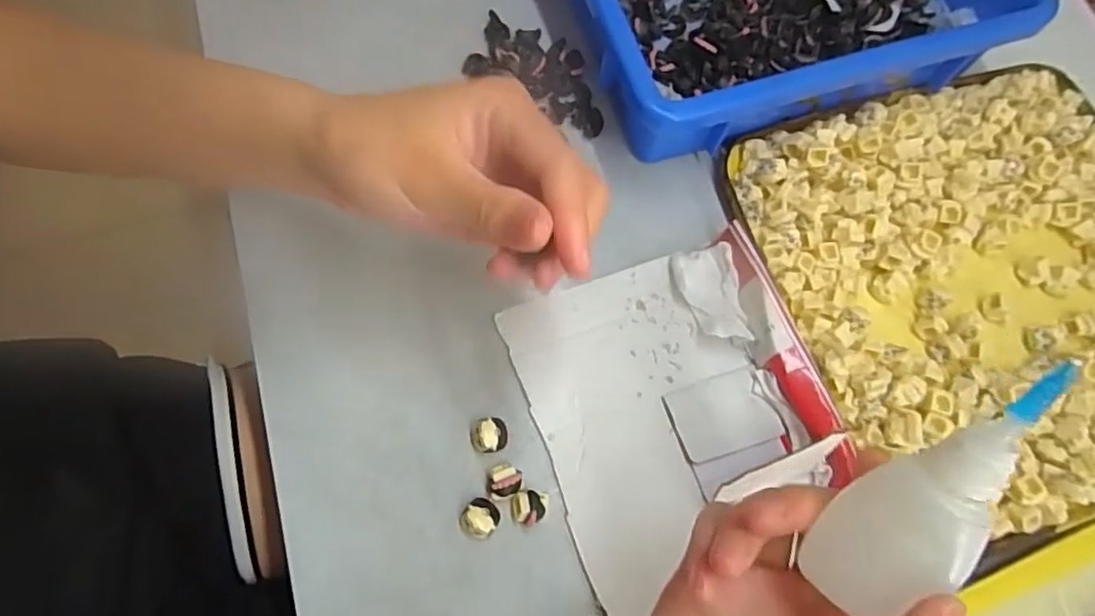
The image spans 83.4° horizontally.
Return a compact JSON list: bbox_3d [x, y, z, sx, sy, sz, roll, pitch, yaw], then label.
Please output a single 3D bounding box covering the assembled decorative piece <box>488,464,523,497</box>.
[{"bbox_3d":[-0.019,0.081,0.287,0.014,0.016,0.014,1,72,-2],"label":"assembled decorative piece"}]

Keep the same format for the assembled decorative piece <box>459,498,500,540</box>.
[{"bbox_3d":[-0.031,0.097,0.281,0.016,0.014,0.018,37,75,9],"label":"assembled decorative piece"}]

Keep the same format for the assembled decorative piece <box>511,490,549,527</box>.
[{"bbox_3d":[-0.008,0.092,0.283,0.016,0.014,0.015,0,72,-2],"label":"assembled decorative piece"}]

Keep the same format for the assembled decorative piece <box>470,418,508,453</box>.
[{"bbox_3d":[-0.028,0.061,0.294,0.017,0.015,0.016,-5,72,-4],"label":"assembled decorative piece"}]

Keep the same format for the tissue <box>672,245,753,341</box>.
[{"bbox_3d":[0.085,-0.007,0.321,0.029,0.015,0.052,-8,73,-5],"label":"tissue"}]

